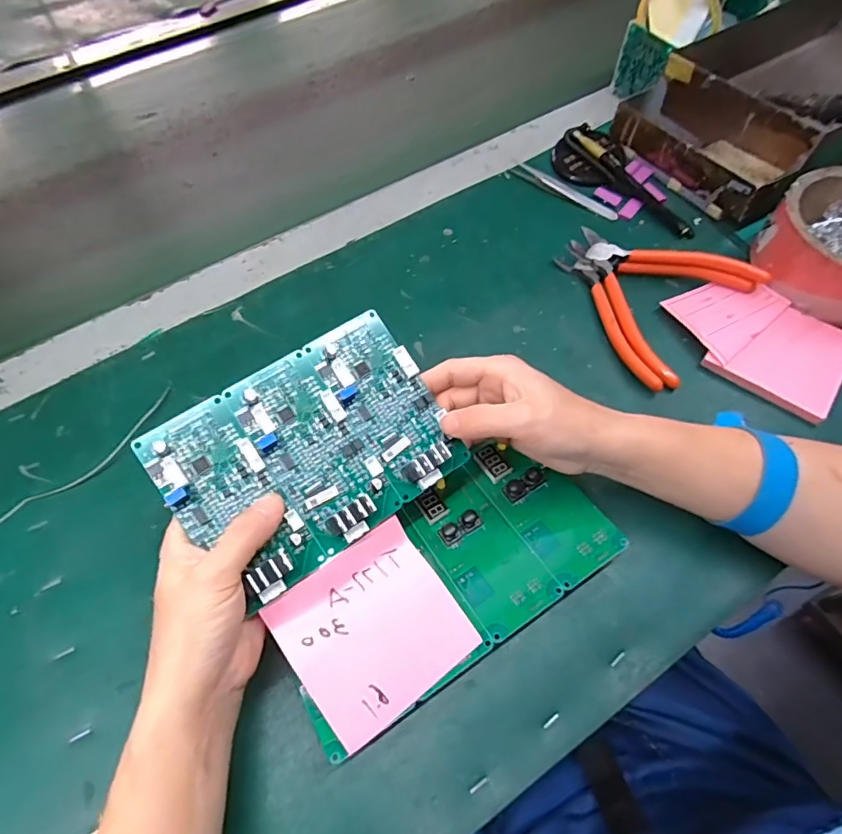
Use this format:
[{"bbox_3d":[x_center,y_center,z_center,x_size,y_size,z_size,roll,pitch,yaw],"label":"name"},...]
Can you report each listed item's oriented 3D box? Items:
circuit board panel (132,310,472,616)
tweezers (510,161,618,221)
[{"bbox_3d":[-0.057,0.017,0.271,0.145,0.009,0.104,-34,88,-18],"label":"circuit board panel"},{"bbox_3d":[0.133,-0.211,0.466,0.109,0.005,0.018,35,69,19],"label":"tweezers"}]

